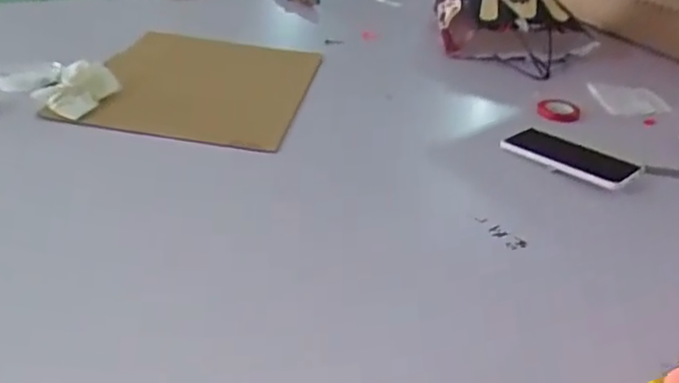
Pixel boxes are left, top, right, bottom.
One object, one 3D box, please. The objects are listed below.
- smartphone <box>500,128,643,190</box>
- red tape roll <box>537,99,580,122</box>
[{"bbox_3d":[0.295,-0.046,0.776,0.156,0.013,0.079,25,41,38],"label":"smartphone"},{"bbox_3d":[0.325,-0.119,0.902,0.060,0.010,0.071,11,32,9],"label":"red tape roll"}]

